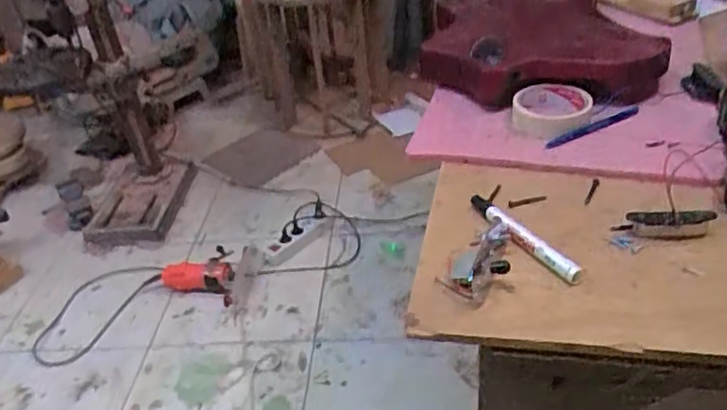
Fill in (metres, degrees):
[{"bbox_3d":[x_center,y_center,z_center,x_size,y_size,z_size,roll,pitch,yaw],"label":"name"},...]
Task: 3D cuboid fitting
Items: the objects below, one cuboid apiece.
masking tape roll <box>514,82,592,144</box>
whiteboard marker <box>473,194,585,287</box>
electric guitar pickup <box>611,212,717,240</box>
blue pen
[{"bbox_3d":[0.220,-0.108,0.759,0.088,0.028,0.104,6,37,19],"label":"masking tape roll"},{"bbox_3d":[0.143,0.028,0.599,0.021,0.018,0.147,-22,37,-21],"label":"whiteboard marker"},{"bbox_3d":[0.272,0.018,0.583,0.082,0.026,0.016,0,35,11],"label":"electric guitar pickup"},{"bbox_3d":[0.261,-0.087,0.738,0.133,0.009,0.012,-21,37,-19],"label":"blue pen"}]

